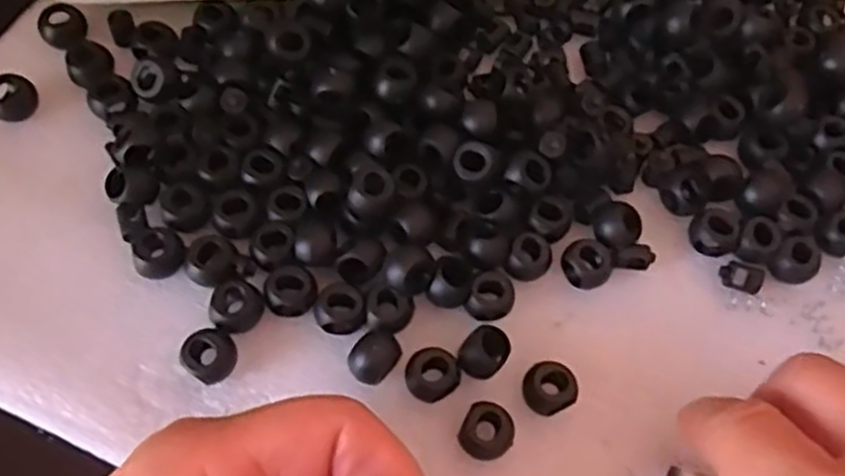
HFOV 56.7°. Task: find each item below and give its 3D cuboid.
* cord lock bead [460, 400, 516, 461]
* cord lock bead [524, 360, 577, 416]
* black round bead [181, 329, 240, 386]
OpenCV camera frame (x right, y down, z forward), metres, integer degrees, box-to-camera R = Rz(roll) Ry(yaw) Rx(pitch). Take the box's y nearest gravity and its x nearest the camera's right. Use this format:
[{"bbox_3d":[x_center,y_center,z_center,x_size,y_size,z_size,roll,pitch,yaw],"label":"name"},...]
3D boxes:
[{"bbox_3d":[0.020,0.062,0.249,0.016,0.014,0.016,1,62,-2],"label":"cord lock bead"},{"bbox_3d":[0.041,0.050,0.258,0.016,0.014,0.015,1,62,-2],"label":"cord lock bead"},{"bbox_3d":[-0.069,0.039,0.255,0.016,0.010,0.017,1,62,-2],"label":"black round bead"}]

